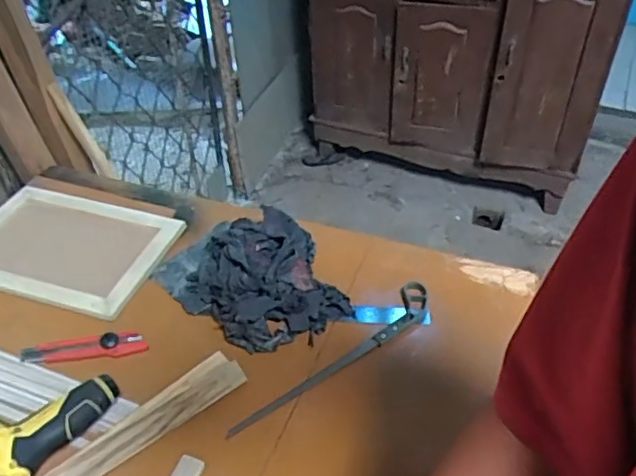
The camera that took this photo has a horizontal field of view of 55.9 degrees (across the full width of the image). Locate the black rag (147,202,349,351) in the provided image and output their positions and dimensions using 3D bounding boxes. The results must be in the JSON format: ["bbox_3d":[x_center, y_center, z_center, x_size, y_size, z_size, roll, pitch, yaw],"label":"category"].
[{"bbox_3d":[-0.084,0.044,0.824,0.250,0.057,0.188,33,50,29],"label":"black rag"}]

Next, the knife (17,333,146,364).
[{"bbox_3d":[-0.291,0.135,0.746,0.146,0.012,0.028,-4,42,-8],"label":"knife"}]

